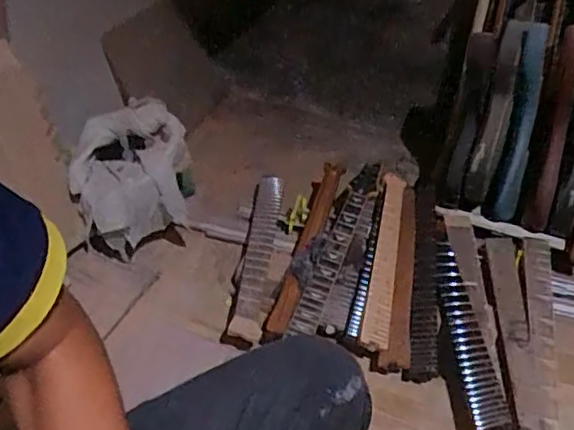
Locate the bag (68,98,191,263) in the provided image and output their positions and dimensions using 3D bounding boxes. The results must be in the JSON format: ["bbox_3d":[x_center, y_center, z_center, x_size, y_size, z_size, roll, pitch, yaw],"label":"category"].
[{"bbox_3d":[-0.352,-0.071,1.372,0.256,0.267,0.246,-8,42,-11],"label":"bag"}]

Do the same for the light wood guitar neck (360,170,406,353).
[{"bbox_3d":[0.223,0.075,1.341,0.056,0.043,0.516,9,41,8],"label":"light wood guitar neck"}]

